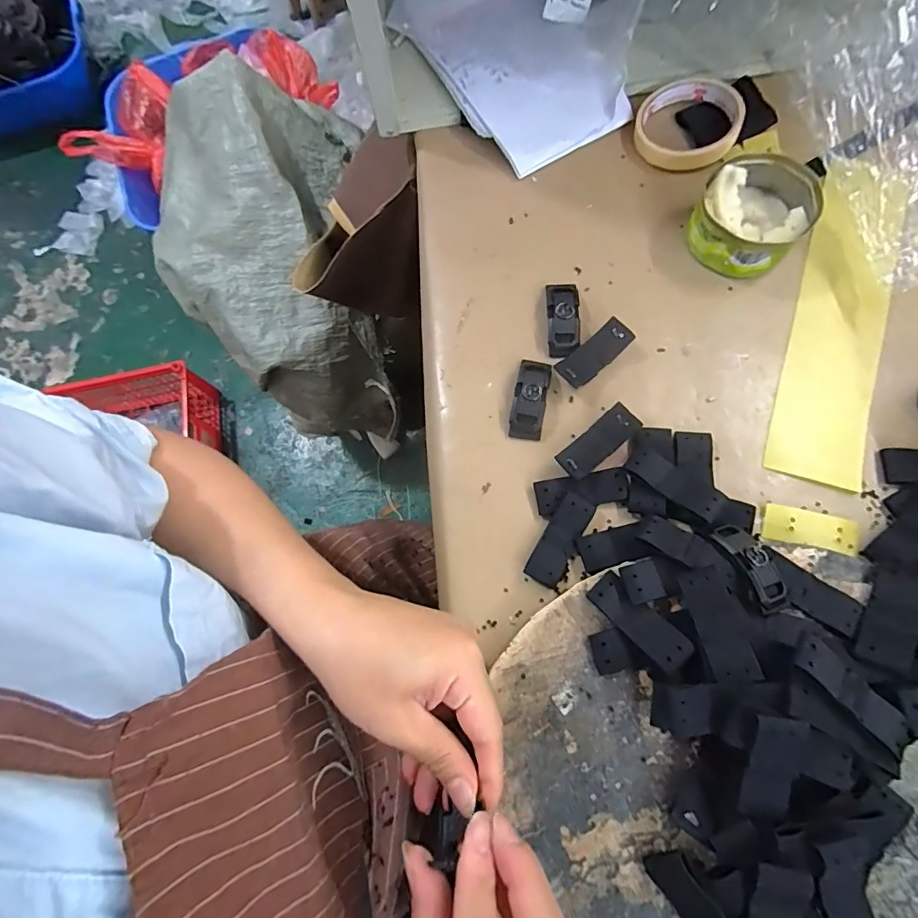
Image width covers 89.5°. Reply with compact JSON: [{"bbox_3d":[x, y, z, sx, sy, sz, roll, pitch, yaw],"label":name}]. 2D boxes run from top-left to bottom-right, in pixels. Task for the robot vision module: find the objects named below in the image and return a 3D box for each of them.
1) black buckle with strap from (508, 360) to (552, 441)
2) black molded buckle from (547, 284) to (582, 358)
[{"bbox_3d":[0.056,-0.049,0.361,0.025,0.016,0.066,10,76,7],"label":"black buckle with strap"},{"bbox_3d":[0.084,-0.114,0.373,0.025,0.015,0.062,2,74,1],"label":"black molded buckle"}]

